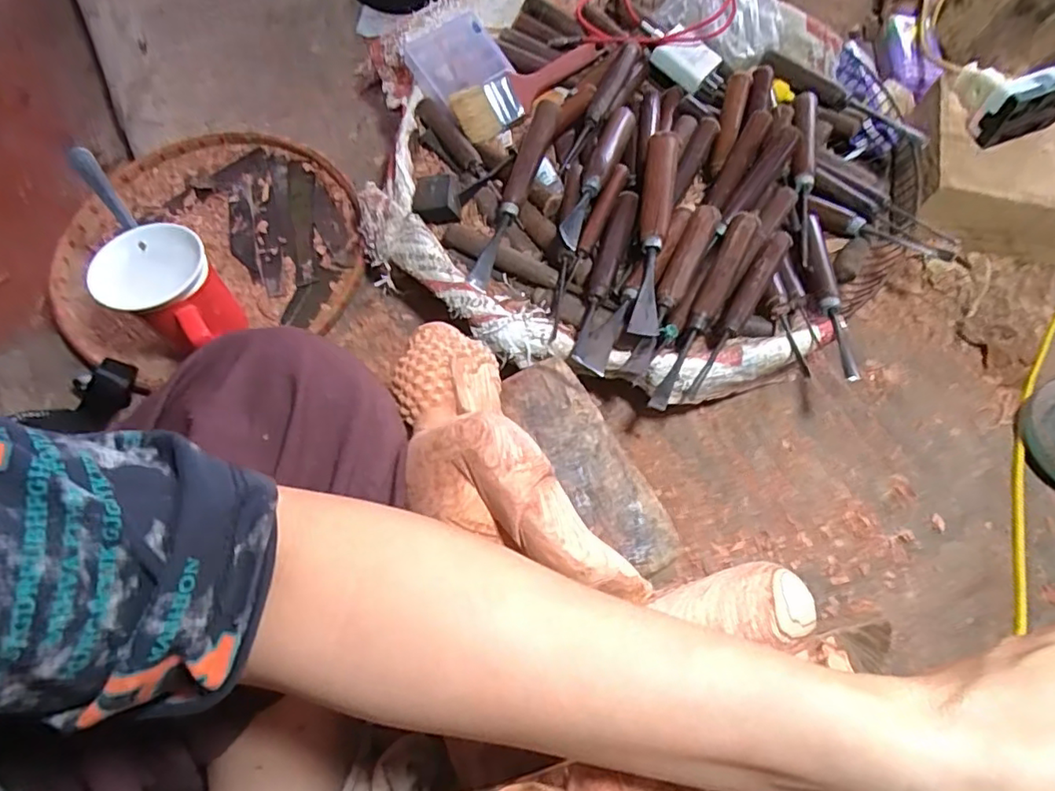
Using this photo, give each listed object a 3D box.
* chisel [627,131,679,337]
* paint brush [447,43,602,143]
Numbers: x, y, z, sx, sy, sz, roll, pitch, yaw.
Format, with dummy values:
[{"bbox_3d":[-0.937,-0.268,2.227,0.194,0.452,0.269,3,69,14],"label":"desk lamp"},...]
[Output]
[{"bbox_3d":[0.108,-0.139,0.498,0.027,0.034,0.199,8,65,4],"label":"chisel"},{"bbox_3d":[0.003,-0.309,0.588,0.171,0.027,0.041,-32,69,-14],"label":"paint brush"}]

